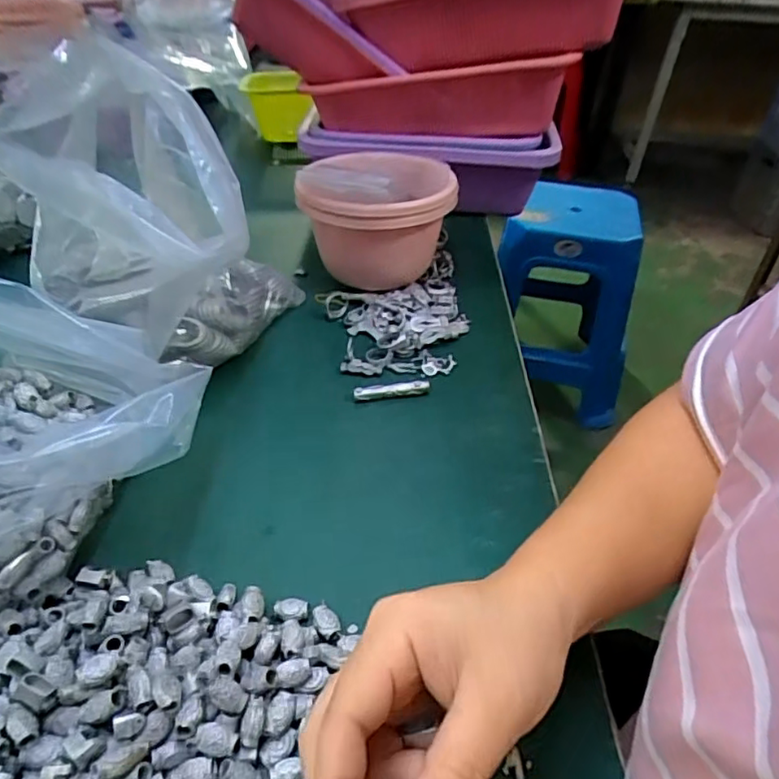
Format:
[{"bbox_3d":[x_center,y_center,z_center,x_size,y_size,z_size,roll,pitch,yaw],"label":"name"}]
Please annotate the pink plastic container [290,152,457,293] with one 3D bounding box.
[{"bbox_3d":[-0.006,-0.163,0.565,0.134,0.111,0.138,8,41,6],"label":"pink plastic container"}]

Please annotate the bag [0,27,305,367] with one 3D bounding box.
[{"bbox_3d":[-0.174,-0.110,0.442,0.174,0.205,0.164,4,41,2],"label":"bag"}]

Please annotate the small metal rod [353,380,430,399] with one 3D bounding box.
[{"bbox_3d":[0.002,0.000,0.468,0.059,0.011,0.007,-4,41,-8],"label":"small metal rod"}]

